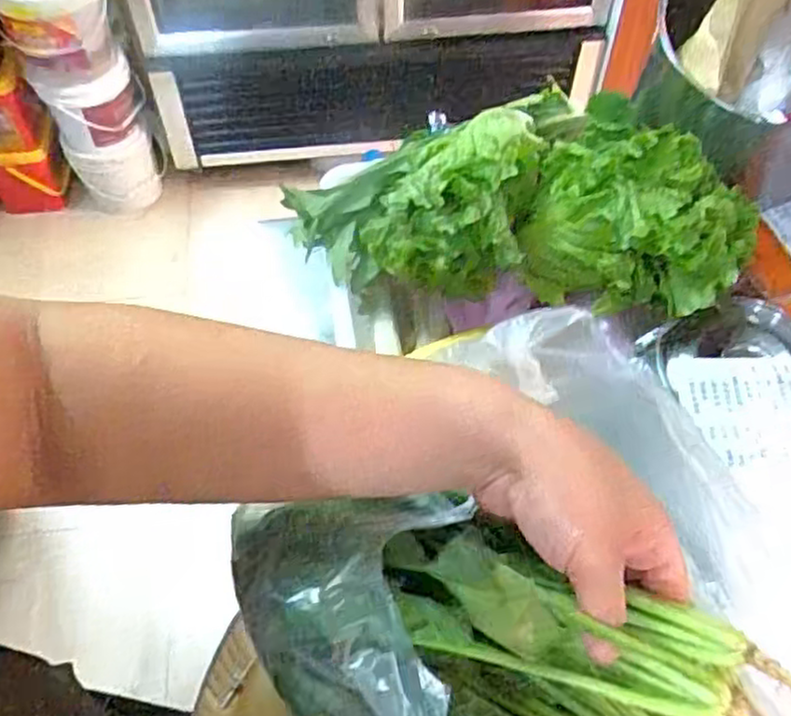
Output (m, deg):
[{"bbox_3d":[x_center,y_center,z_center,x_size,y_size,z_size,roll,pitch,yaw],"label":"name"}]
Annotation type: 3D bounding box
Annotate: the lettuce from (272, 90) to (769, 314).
[{"bbox_3d":[0.089,-0.134,0.640,0.407,0.118,0.156,6,55,20],"label":"lettuce"}]

